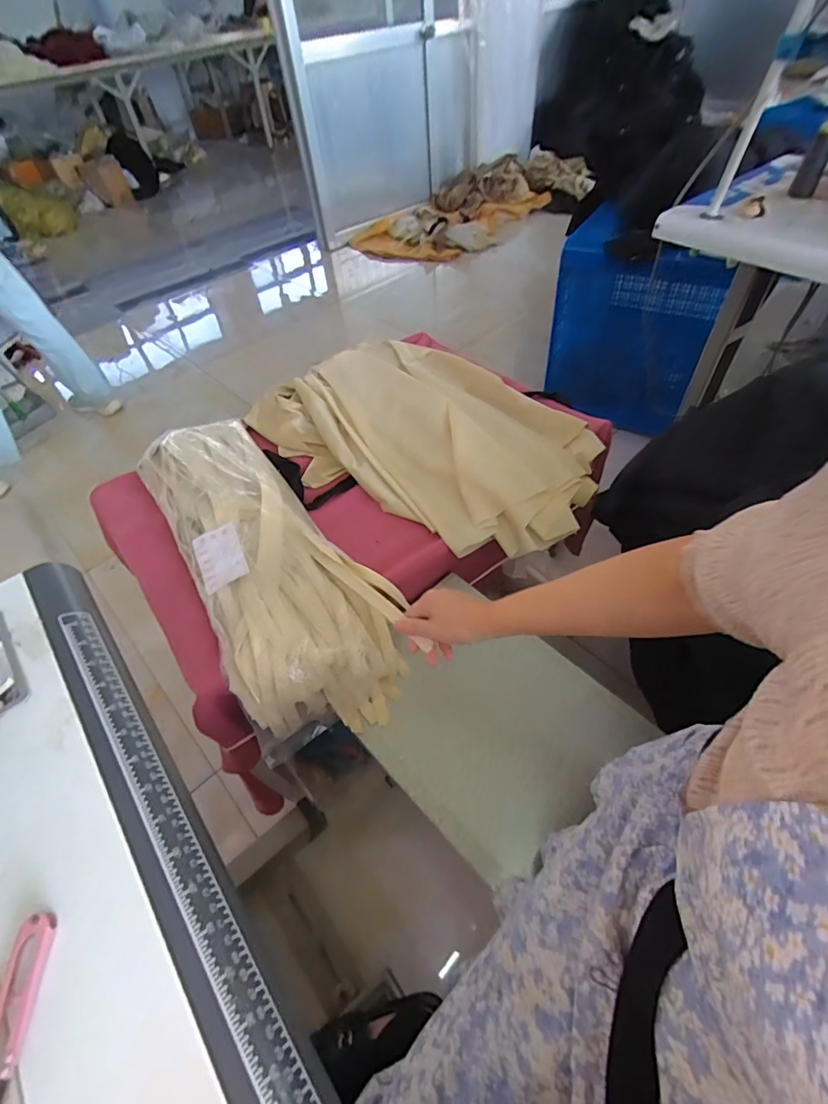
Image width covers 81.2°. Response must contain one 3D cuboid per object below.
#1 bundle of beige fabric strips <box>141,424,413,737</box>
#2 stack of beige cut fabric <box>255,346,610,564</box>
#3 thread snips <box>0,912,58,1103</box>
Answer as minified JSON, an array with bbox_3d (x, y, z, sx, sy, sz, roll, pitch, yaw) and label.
[{"bbox_3d":[-0.229,-0.004,0.720,0.216,0.119,0.577,-31,61,-19],"label":"bundle of beige fabric strips"},{"bbox_3d":[0.024,-0.211,0.844,0.403,0.077,0.586,-35,56,-21],"label":"stack of beige cut fabric"},{"bbox_3d":[-0.222,0.258,0.261,0.023,0.012,0.099,-5,50,2],"label":"thread snips"}]

